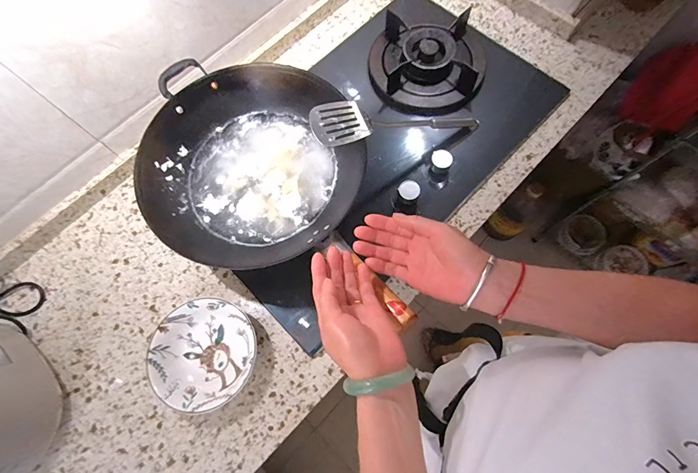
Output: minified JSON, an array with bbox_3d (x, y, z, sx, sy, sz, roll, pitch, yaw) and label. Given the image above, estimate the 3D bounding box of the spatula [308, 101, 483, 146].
[{"bbox_3d":[0.097,-0.201,0.626,0.353,0.033,0.075,-12,69,-32],"label":"spatula"}]

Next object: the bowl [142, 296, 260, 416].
[{"bbox_3d":[-0.238,0.193,0.587,0.166,0.053,0.164,-1,72,2],"label":"bowl"}]

